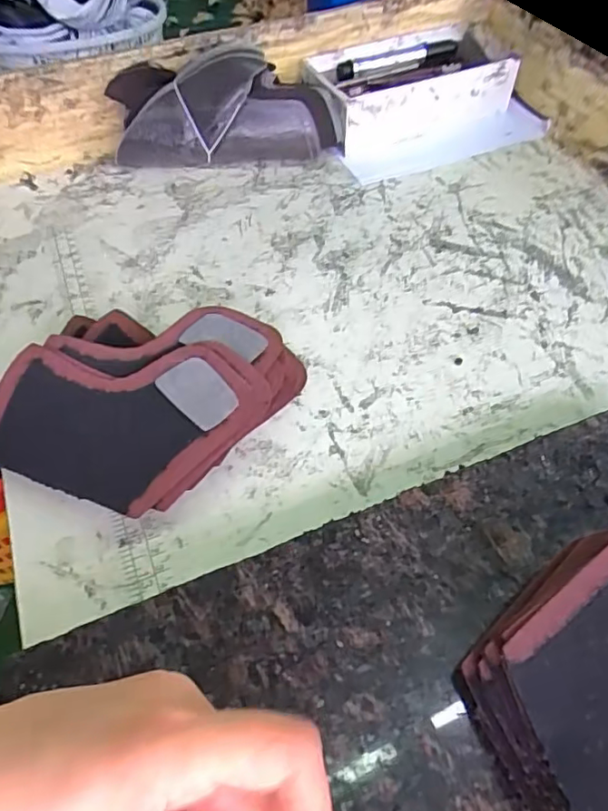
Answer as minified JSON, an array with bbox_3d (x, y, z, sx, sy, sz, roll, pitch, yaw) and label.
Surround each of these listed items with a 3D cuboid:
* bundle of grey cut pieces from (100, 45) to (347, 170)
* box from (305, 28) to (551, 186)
[{"bbox_3d":[-0.069,-0.265,0.519,0.203,0.084,0.065,-4,53,-3],"label":"bundle of grey cut pieces"},{"bbox_3d":[0.118,-0.298,0.553,0.195,0.061,0.138,-20,53,-14],"label":"box"}]

